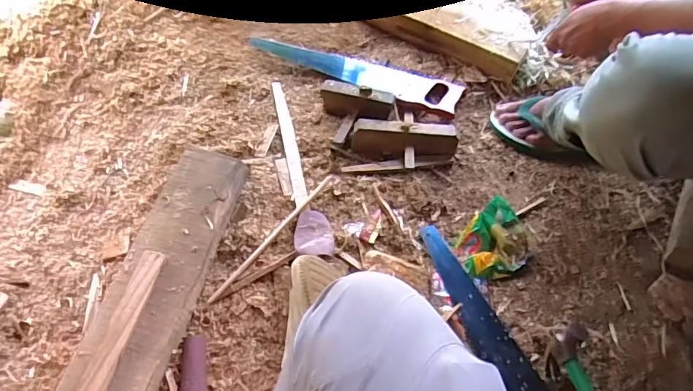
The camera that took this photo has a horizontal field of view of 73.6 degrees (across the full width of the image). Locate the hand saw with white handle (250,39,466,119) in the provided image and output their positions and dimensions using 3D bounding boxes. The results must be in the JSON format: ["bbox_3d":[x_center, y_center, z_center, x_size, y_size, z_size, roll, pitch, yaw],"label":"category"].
[{"bbox_3d":[0.015,-0.269,0.980,0.459,0.015,0.093,22,62,14],"label":"hand saw with white handle"}]

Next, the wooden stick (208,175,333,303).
[{"bbox_3d":[-0.122,0.067,0.790,0.013,0.007,0.296,35,66,20],"label":"wooden stick"}]

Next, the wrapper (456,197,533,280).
[{"bbox_3d":[0.241,0.074,0.774,0.113,0.035,0.118,-15,60,-7],"label":"wrapper"}]

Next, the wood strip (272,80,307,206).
[{"bbox_3d":[-0.111,-0.108,0.894,0.026,0.007,0.295,-12,59,-5],"label":"wood strip"}]

